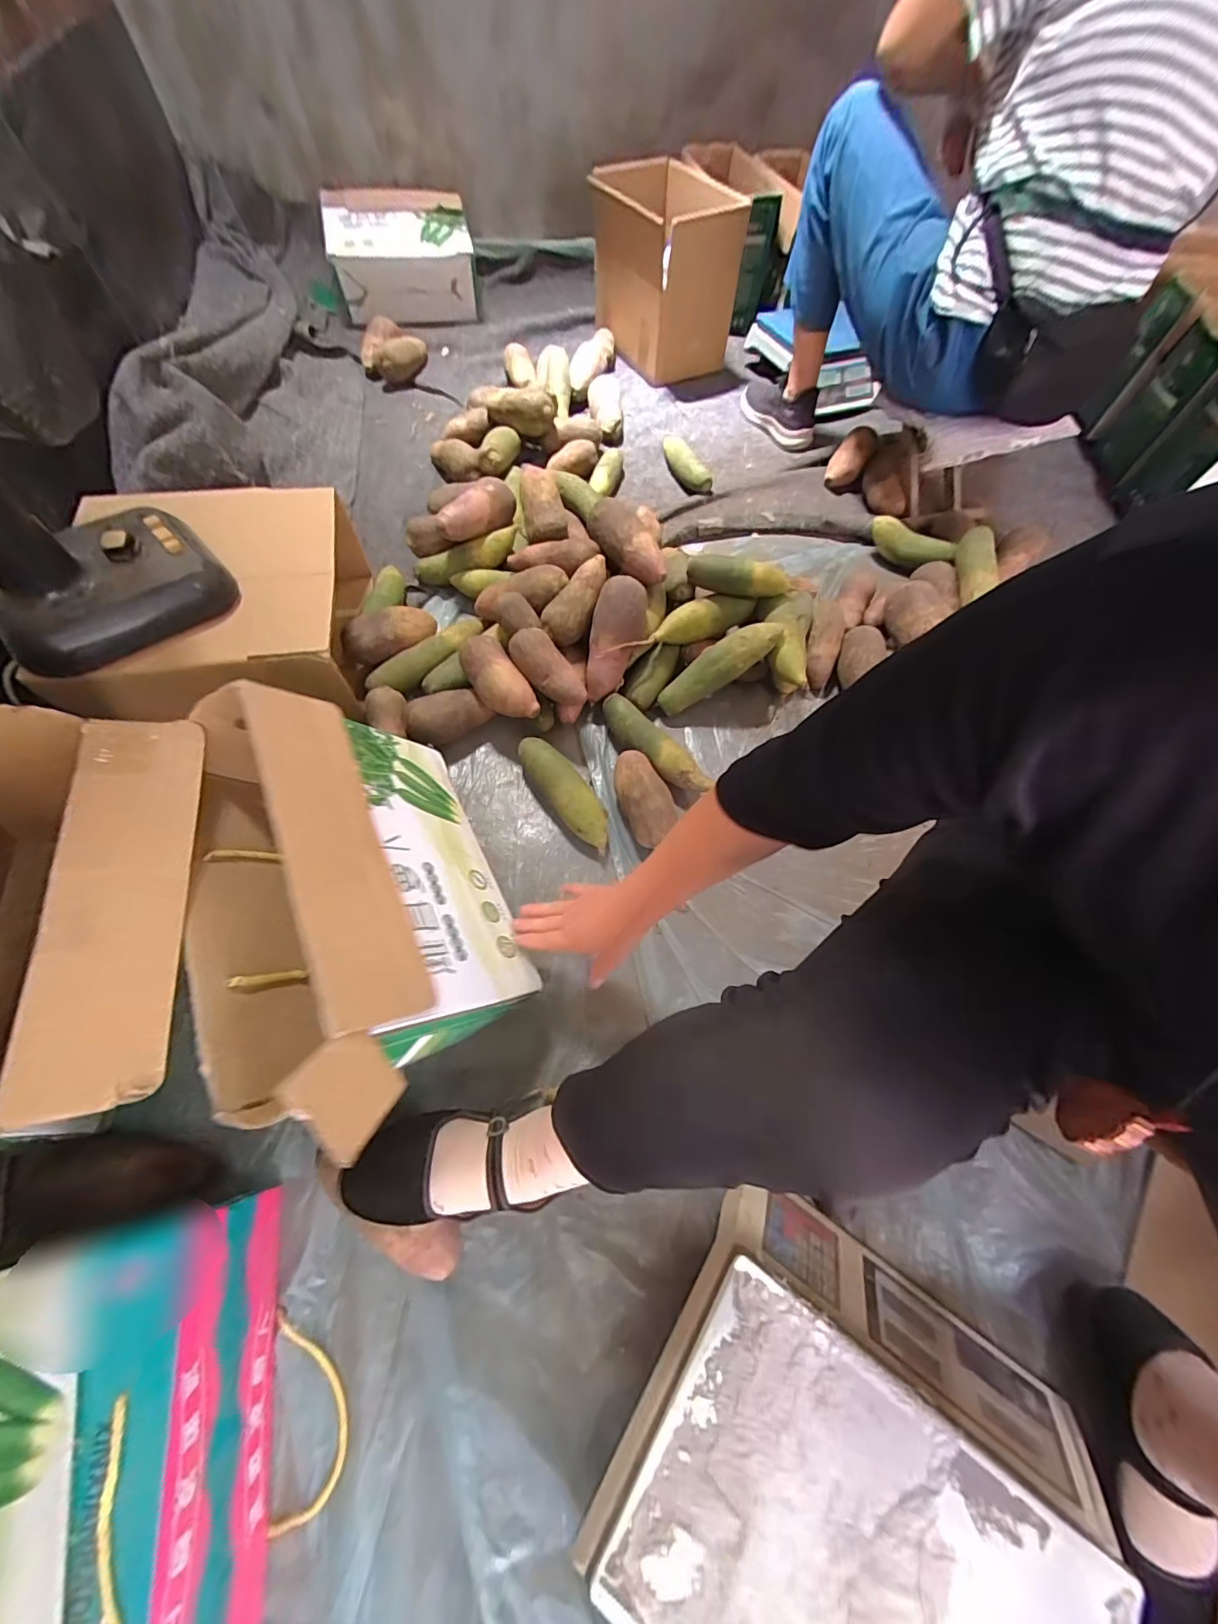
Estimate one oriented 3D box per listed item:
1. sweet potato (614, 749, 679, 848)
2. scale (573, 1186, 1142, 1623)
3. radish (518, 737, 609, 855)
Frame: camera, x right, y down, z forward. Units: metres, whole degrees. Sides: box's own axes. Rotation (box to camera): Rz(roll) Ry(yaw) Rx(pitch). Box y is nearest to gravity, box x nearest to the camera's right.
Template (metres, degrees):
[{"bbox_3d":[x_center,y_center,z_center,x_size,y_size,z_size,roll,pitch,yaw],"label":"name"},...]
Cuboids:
[{"bbox_3d":[0.048,-0.014,0.726,0.065,0.069,0.139,-21,66,-13],"label":"sweet potato"},{"bbox_3d":[0.197,0.546,0.424,0.343,0.108,0.291,31,65,12],"label":"scale"},{"bbox_3d":[-0.059,-0.031,0.736,0.069,0.061,0.195,-32,69,-18],"label":"radish"}]

